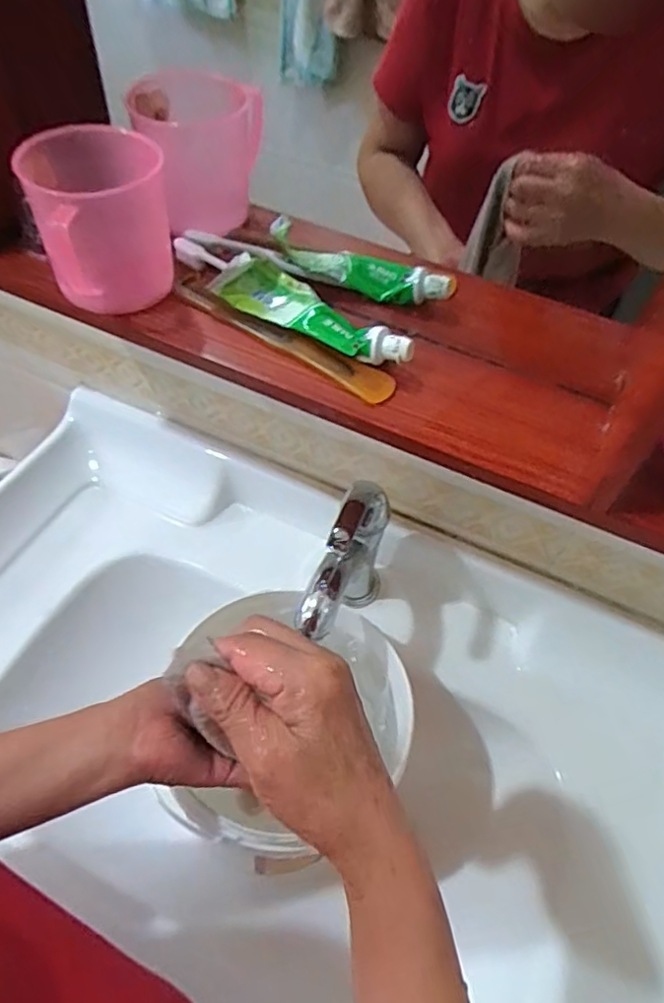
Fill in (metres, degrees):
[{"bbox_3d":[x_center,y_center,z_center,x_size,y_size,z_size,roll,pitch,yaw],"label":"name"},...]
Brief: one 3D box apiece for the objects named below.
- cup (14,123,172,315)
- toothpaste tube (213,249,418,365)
[{"bbox_3d":[-0.155,-0.187,0.423,0.090,0.093,0.100,-15,57,-14],"label":"cup"},{"bbox_3d":[-0.011,-0.140,0.444,0.152,0.035,0.043,28,57,16],"label":"toothpaste tube"}]

